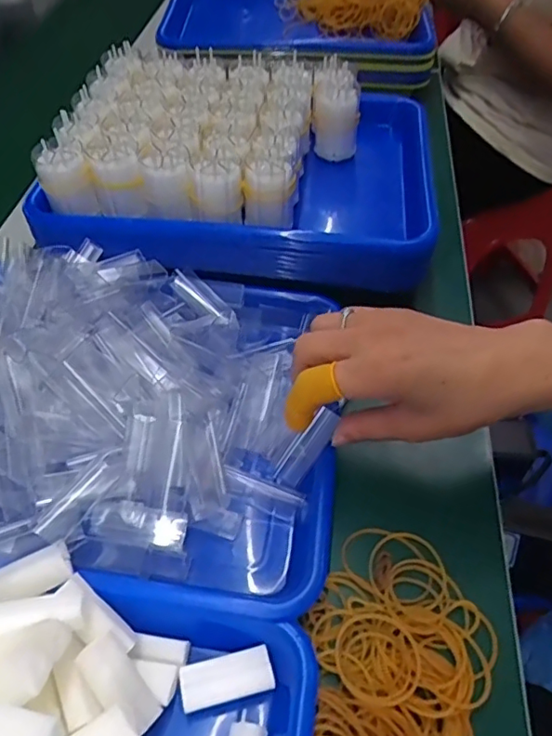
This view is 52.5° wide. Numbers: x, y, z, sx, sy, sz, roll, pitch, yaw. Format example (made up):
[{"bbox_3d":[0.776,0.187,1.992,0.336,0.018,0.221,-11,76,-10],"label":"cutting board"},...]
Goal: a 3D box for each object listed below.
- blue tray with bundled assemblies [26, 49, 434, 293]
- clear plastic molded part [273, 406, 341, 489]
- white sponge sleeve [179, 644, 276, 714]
[{"bbox_3d":[-0.026,-0.194,0.501,0.308,0.079,0.267,7,51,6],"label":"blue tray with bundled assemblies"},{"bbox_3d":[0.021,0.053,0.372,0.017,0.008,0.058,36,91,26],"label":"clear plastic molded part"},{"bbox_3d":[-0.024,0.153,0.278,0.045,0.005,0.022,-13,51,-10],"label":"white sponge sleeve"}]

